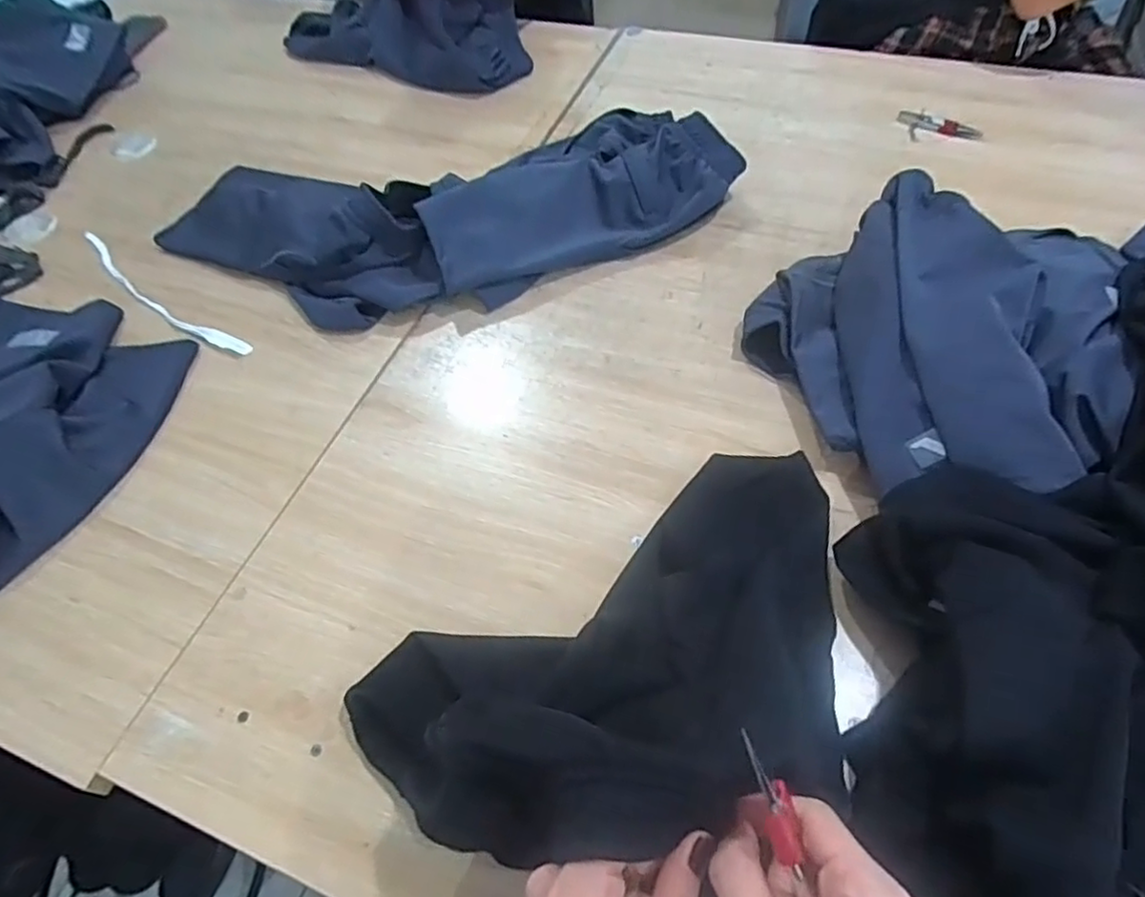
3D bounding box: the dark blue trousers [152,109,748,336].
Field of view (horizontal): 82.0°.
[{"bbox_3d":[-0.157,-0.291,0.784,0.701,0.077,0.294,-6,57,1],"label":"dark blue trousers"}]

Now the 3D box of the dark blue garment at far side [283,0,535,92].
[{"bbox_3d":[-0.246,-0.696,1.055,0.427,0.083,0.243,22,61,18],"label":"dark blue garment at far side"}]

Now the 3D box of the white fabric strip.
[{"bbox_3d":[-0.500,-0.187,0.782,0.343,0.009,0.033,31,64,22],"label":"white fabric strip"}]

